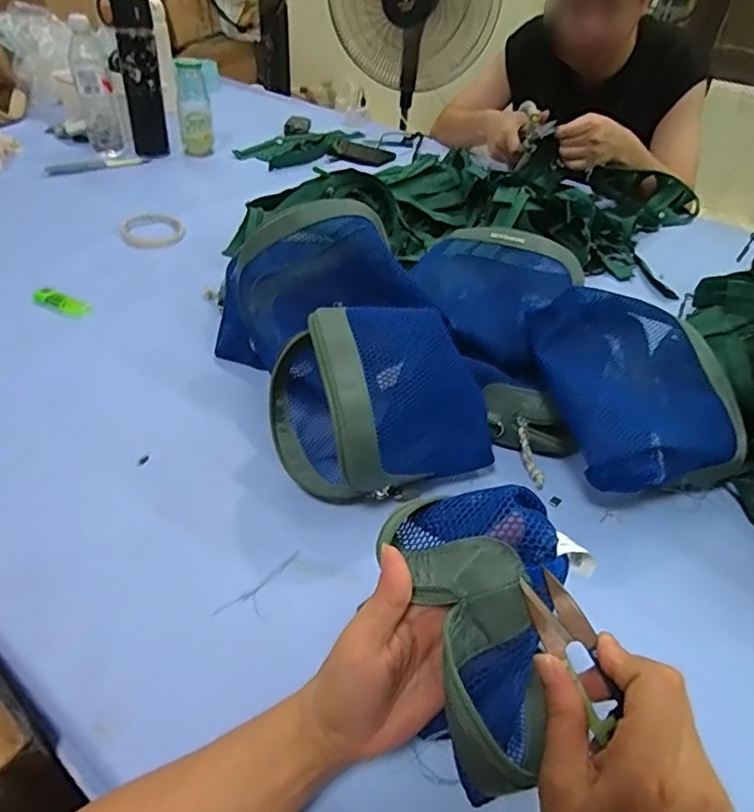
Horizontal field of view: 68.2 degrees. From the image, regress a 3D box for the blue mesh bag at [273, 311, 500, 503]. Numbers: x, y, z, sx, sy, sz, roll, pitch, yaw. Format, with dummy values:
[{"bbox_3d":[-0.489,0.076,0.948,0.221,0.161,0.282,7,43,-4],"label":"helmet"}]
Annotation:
[{"bbox_3d":[0.003,-0.008,0.485,0.176,0.131,0.133,-16,46,-23],"label":"blue mesh bag"}]

